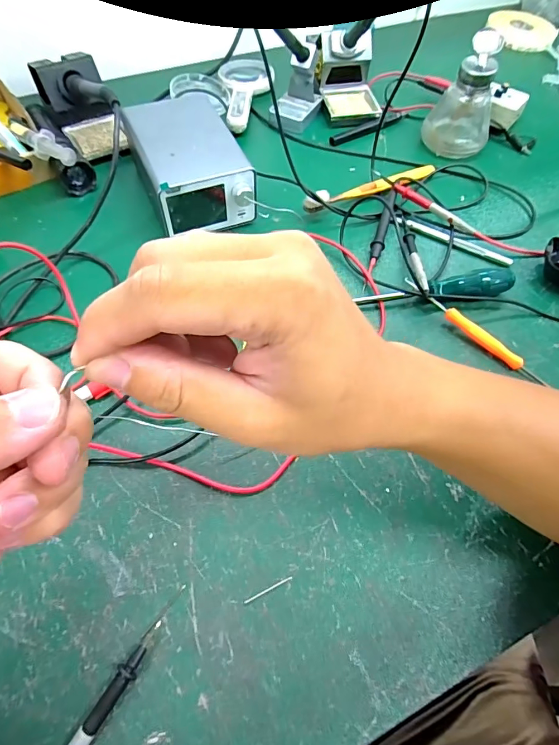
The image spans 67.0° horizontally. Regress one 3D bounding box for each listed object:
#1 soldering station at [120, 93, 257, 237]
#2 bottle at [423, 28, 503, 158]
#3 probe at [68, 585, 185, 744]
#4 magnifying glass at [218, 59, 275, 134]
[{"bbox_3d":[-0.097,-0.220,0.450,0.100,0.069,0.154,-21,63,-15],"label":"soldering station"},{"bbox_3d":[0.228,-0.332,0.511,0.066,0.104,0.066,-21,63,-15],"label":"bottle"},{"bbox_3d":[-0.099,0.189,0.239,0.011,0.011,0.134,30,63,14],"label":"probe"},{"bbox_3d":[-0.048,-0.389,0.577,0.075,0.016,0.173,4,60,-1],"label":"magnifying glass"}]

